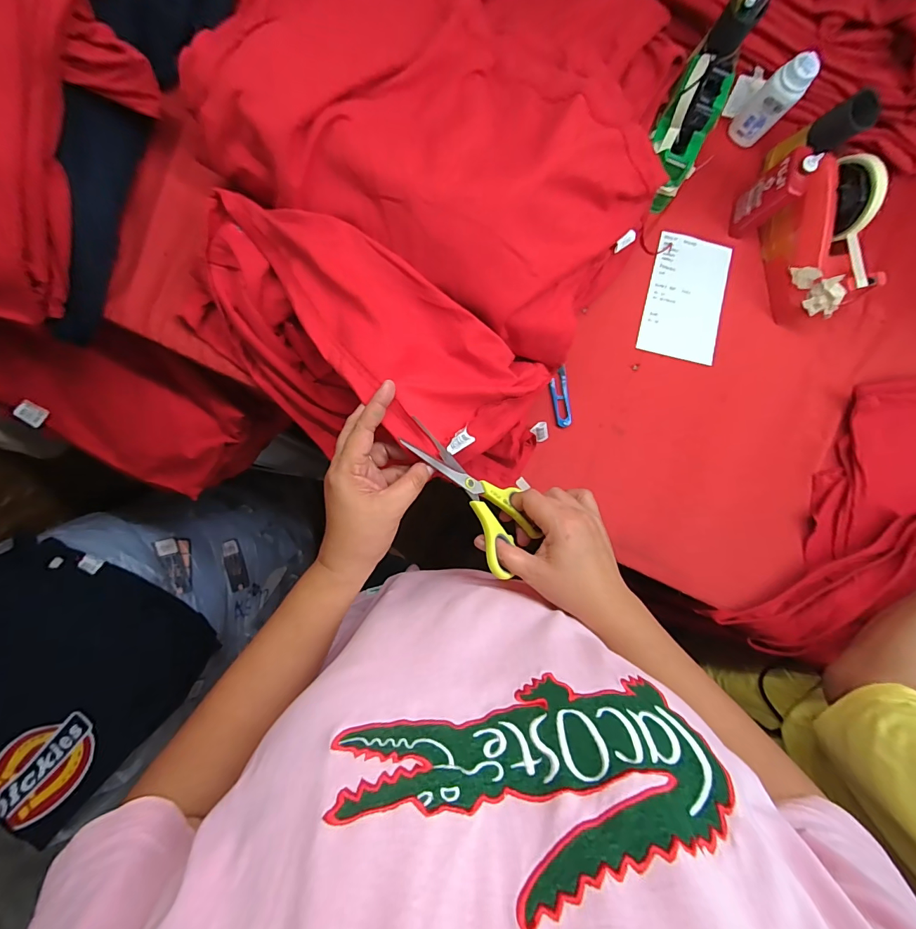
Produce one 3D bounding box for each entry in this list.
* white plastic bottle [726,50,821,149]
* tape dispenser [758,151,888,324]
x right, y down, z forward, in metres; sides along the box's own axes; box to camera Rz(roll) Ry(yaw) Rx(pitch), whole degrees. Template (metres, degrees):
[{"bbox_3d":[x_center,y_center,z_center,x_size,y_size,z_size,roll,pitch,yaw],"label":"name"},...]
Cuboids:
[{"bbox_3d":[0.391,-0.451,0.515,0.043,0.110,0.030,42,85,-3],"label":"white plastic bottle"},{"bbox_3d":[0.458,-0.277,0.511,0.063,0.119,0.173,-15,89,-6],"label":"tape dispenser"}]

